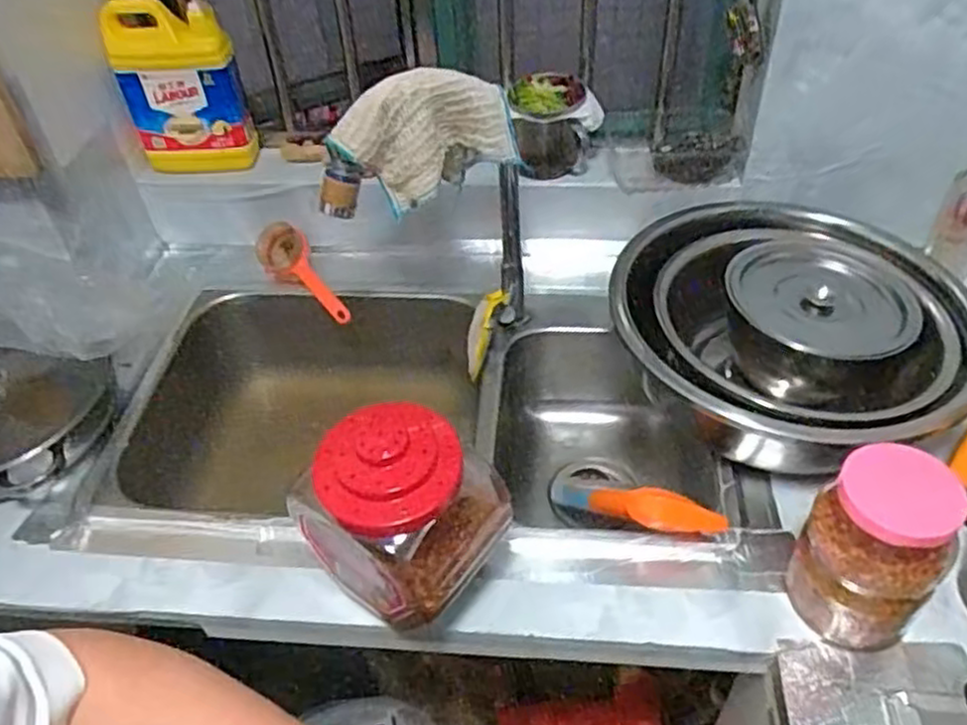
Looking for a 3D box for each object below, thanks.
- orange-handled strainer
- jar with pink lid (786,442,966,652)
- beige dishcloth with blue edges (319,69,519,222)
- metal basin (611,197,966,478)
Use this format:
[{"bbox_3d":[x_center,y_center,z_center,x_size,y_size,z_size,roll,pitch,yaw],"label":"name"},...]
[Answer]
[{"bbox_3d":[-0.264,-0.127,1.072,0.071,0.061,0.196,-24,48,-19],"label":"orange-handled strainer"},{"bbox_3d":[0.324,0.159,0.631,0.102,0.177,0.083,22,50,24],"label":"jar with pink lid"},{"bbox_3d":[-0.061,-0.233,0.793,0.185,0.132,0.036,-9,45,-5],"label":"beige dishcloth with blue edges"},{"bbox_3d":[0.328,-0.024,0.843,0.321,0.155,0.378,-22,47,-17],"label":"metal basin"}]

